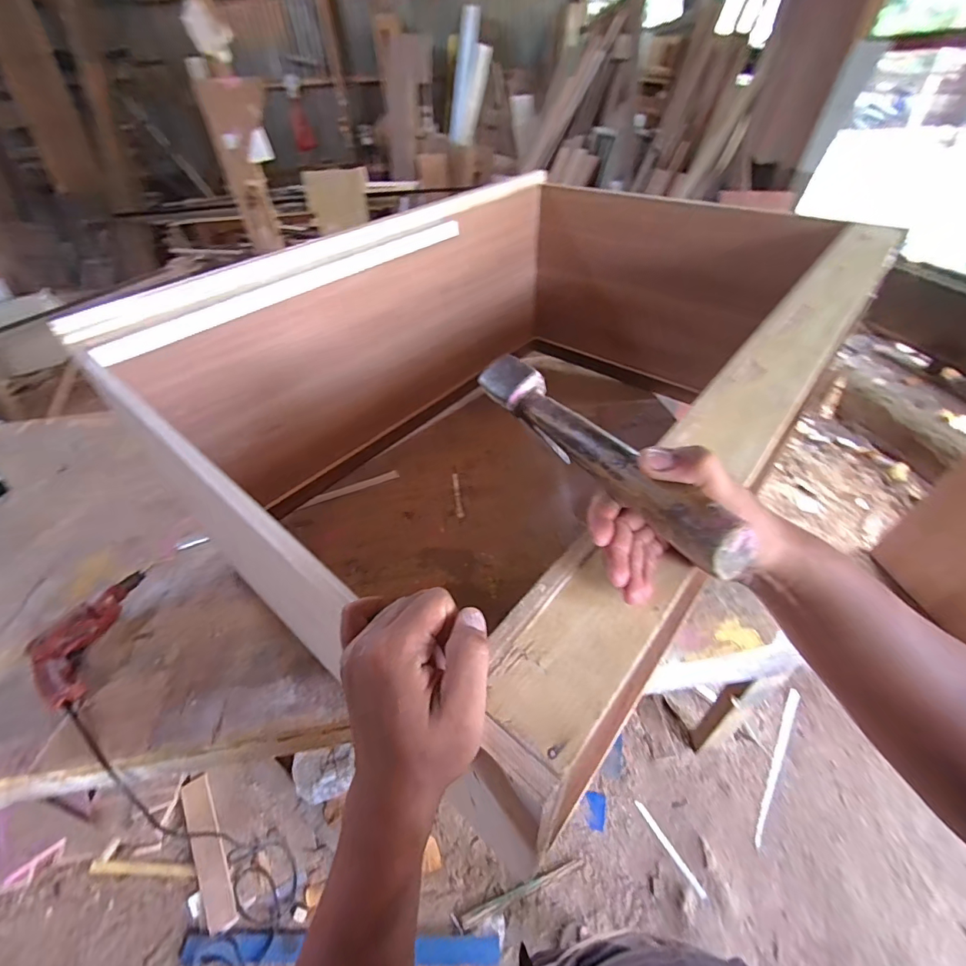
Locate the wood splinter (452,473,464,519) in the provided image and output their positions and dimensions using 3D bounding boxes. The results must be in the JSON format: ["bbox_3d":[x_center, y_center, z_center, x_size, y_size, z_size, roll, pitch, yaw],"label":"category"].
[{"bbox_3d":[-0.065,0.030,1.138,0.017,0.004,0.159,-11,44,-2],"label":"wood splinter"}]

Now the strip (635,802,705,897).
[{"bbox_3d":[0.492,0.962,1.193,0.018,0.009,0.231,-23,45,-21],"label":"strip"}]

